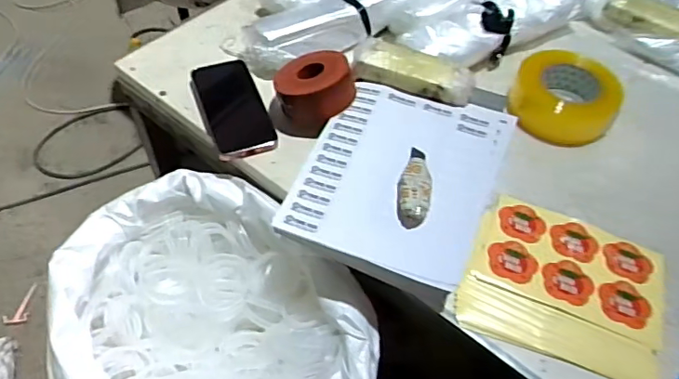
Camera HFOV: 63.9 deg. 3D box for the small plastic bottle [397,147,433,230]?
[{"bbox_3d":[0.088,-0.009,0.635,0.036,0.023,0.122,10,51,2],"label":"small plastic bottle"}]

